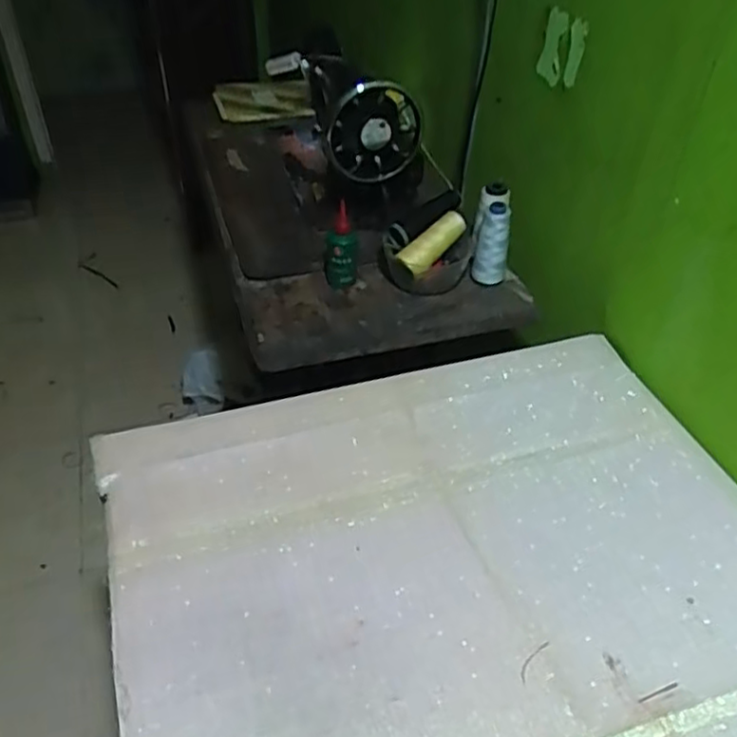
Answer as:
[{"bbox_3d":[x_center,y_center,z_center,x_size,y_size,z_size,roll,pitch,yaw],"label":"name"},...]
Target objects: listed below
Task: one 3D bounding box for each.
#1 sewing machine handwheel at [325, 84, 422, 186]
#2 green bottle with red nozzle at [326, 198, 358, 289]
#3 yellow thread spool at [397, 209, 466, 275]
[{"bbox_3d":[0.006,-0.311,0.912,0.130,0.152,0.030,-29,62,13],"label":"sewing machine handwheel"},{"bbox_3d":[-0.035,-0.161,0.912,0.042,0.122,0.034,-1,41,-3],"label":"green bottle with red nozzle"},{"bbox_3d":[0.087,-0.167,0.926,0.110,0.034,0.030,-42,55,-16],"label":"yellow thread spool"}]

